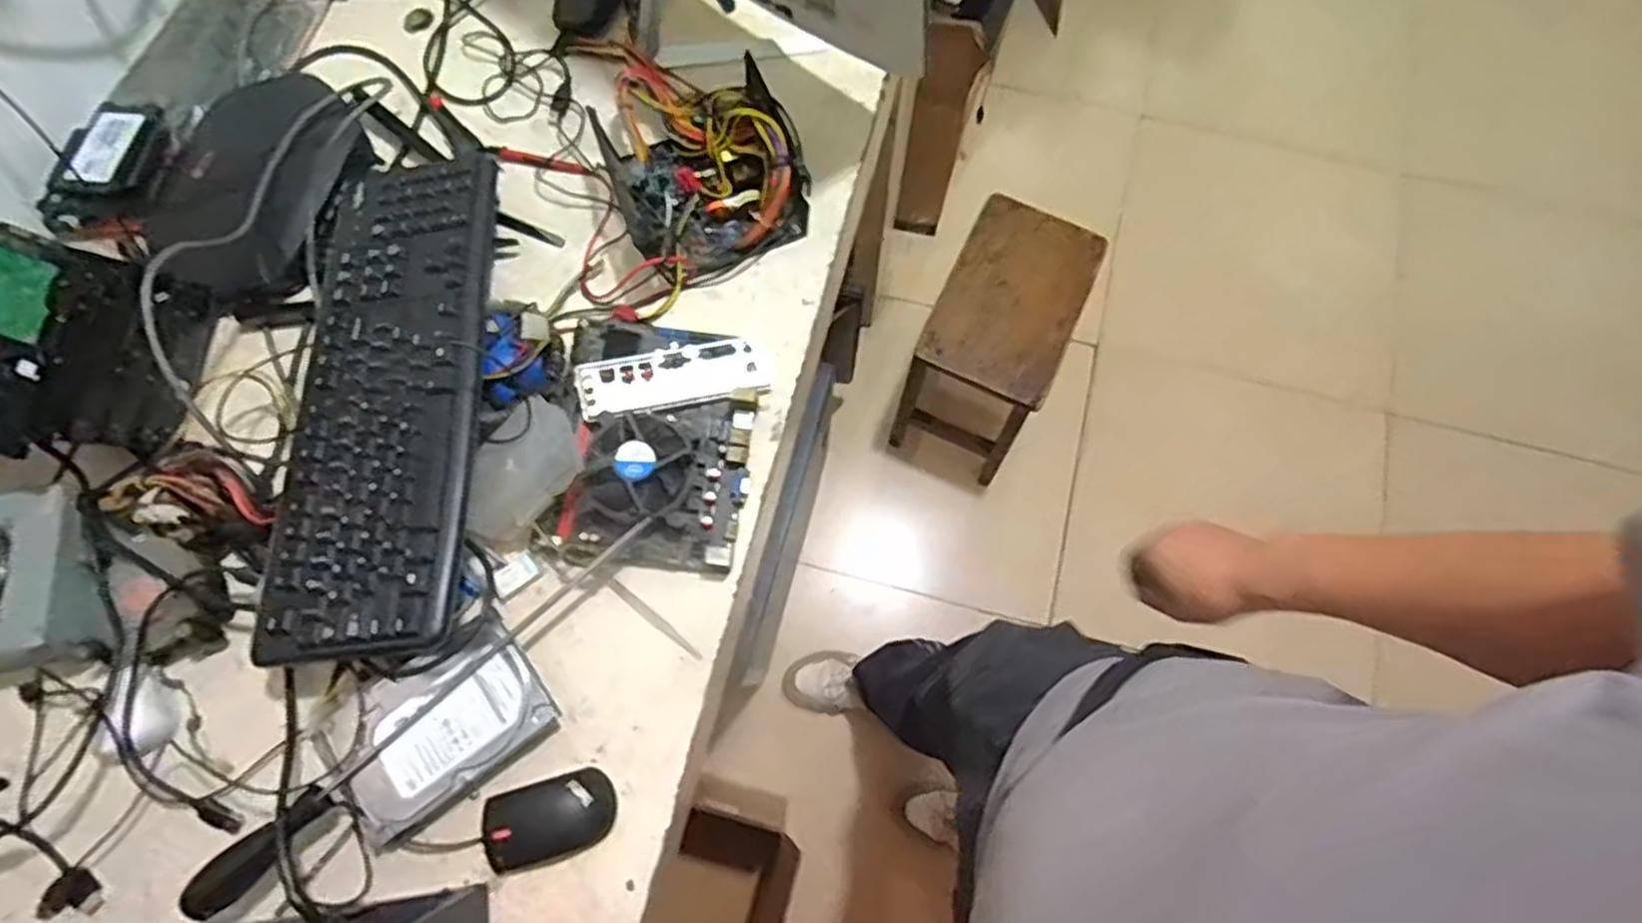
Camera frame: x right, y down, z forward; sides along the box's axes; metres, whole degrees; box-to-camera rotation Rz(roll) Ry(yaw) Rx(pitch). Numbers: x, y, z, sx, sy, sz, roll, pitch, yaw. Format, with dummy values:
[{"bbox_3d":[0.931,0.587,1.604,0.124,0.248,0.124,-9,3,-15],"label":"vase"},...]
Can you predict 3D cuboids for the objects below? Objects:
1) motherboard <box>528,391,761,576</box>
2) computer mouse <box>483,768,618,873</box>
[{"bbox_3d":[-0.148,0.014,0.627,0.177,0.058,0.148,0,73,-1],"label":"motherboard"},{"bbox_3d":[-0.207,0.273,0.570,0.094,0.028,0.058,-16,74,-6],"label":"computer mouse"}]

